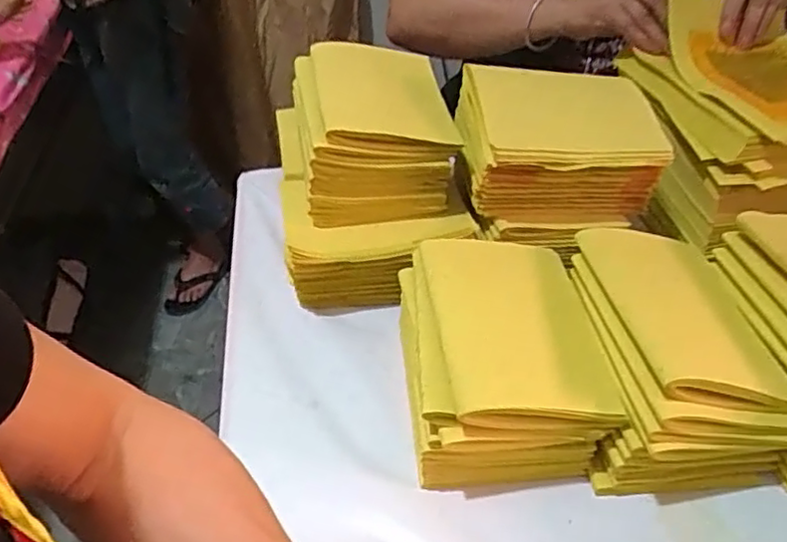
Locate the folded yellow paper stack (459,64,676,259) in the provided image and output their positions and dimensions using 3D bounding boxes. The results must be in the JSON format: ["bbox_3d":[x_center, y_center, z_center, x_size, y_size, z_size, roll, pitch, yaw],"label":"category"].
[{"bbox_3d":[0.144,-0.106,0.584,0.164,0.098,0.140,-2,41,-1],"label":"folded yellow paper stack"}]

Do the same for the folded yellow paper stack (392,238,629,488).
[{"bbox_3d":[0.078,0.064,0.490,0.139,0.092,0.165,-4,41,-3],"label":"folded yellow paper stack"}]

